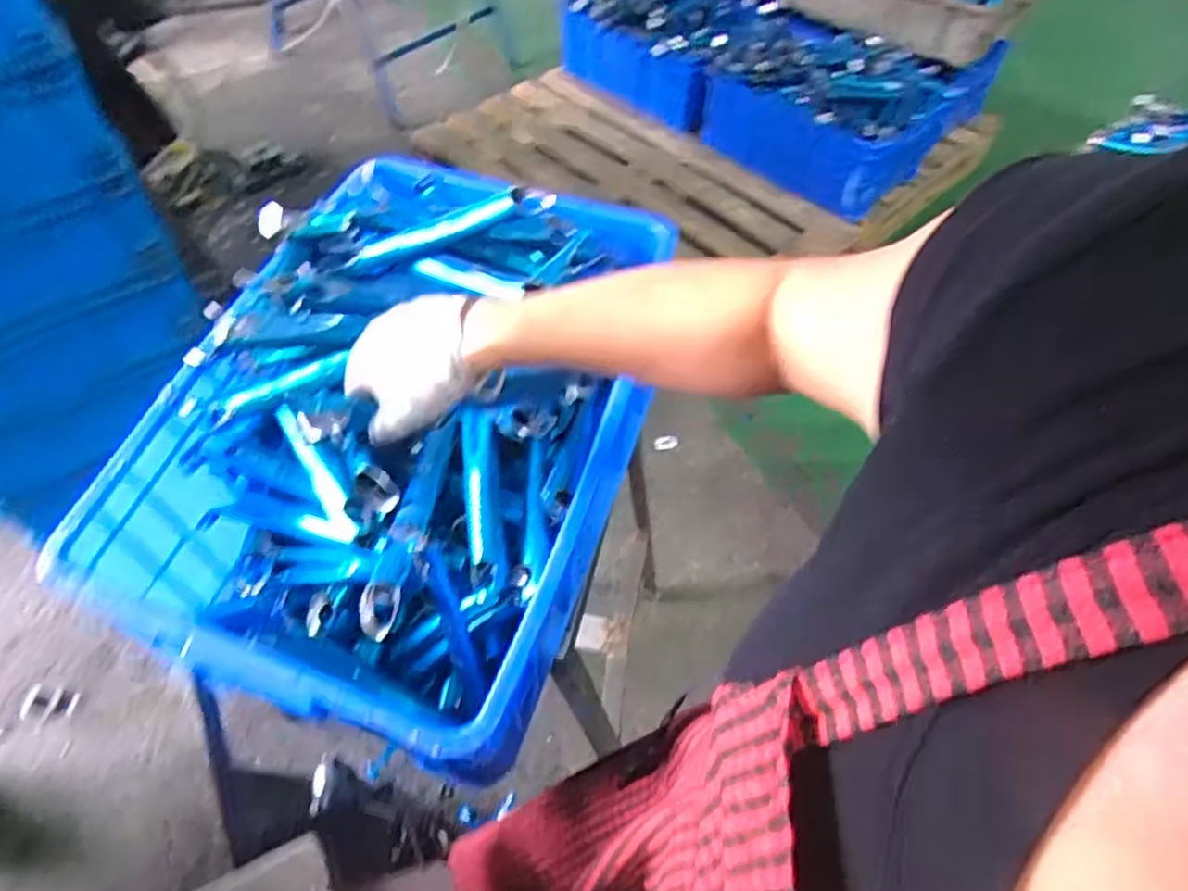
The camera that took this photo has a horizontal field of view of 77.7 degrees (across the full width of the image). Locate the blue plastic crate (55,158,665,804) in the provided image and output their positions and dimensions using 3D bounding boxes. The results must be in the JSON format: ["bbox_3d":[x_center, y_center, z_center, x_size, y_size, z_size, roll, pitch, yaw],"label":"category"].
[{"bbox_3d":[-0.150,-0.019,0.669,0.351,0.227,0.504,18,55,11],"label":"blue plastic crate"}]

